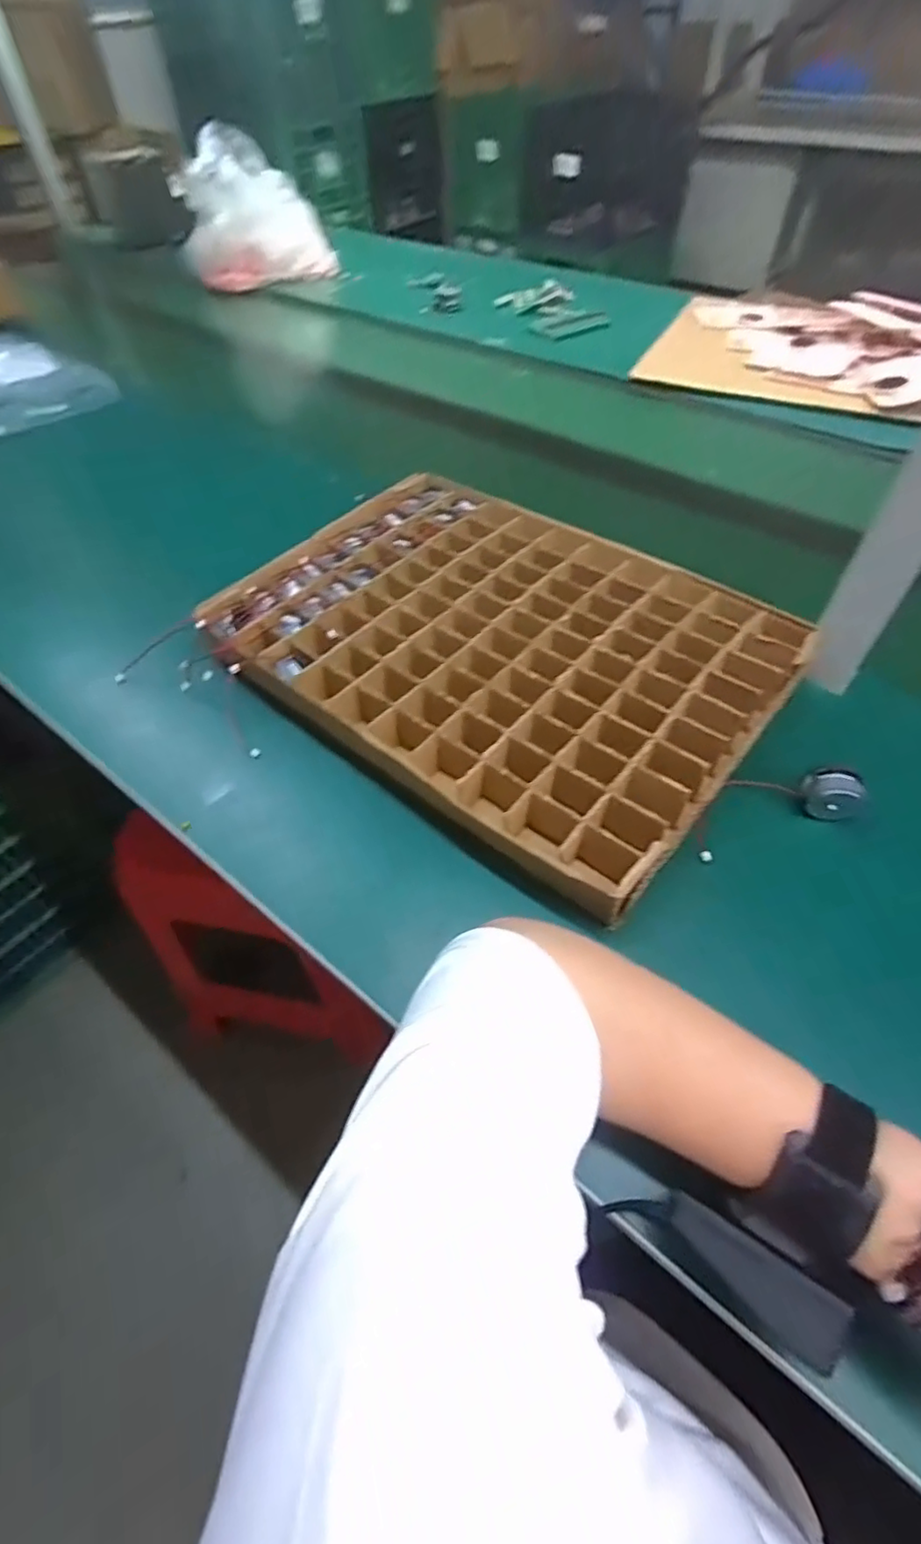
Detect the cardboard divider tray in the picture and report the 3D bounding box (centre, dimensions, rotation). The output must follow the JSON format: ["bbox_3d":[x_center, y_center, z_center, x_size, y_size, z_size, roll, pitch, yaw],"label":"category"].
[{"bbox_3d":[0.027,-0.104,0.503,0.411,0.047,0.299,34,59,25],"label":"cardboard divider tray"}]

